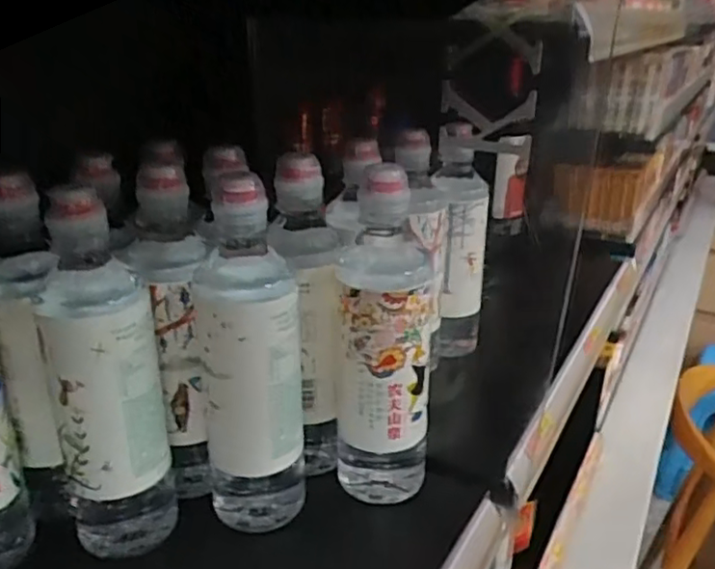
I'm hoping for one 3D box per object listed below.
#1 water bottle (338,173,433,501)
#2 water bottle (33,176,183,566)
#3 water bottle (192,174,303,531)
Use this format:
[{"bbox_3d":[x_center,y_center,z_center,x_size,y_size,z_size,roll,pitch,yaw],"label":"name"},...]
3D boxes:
[{"bbox_3d":[0.019,0.038,0.430,0.060,0.222,0.054,4,22,6],"label":"water bottle"},{"bbox_3d":[-0.147,0.058,0.388,0.064,0.222,0.051,-7,24,-19],"label":"water bottle"},{"bbox_3d":[-0.065,0.042,0.402,0.061,0.211,0.052,-4,23,-12],"label":"water bottle"}]

